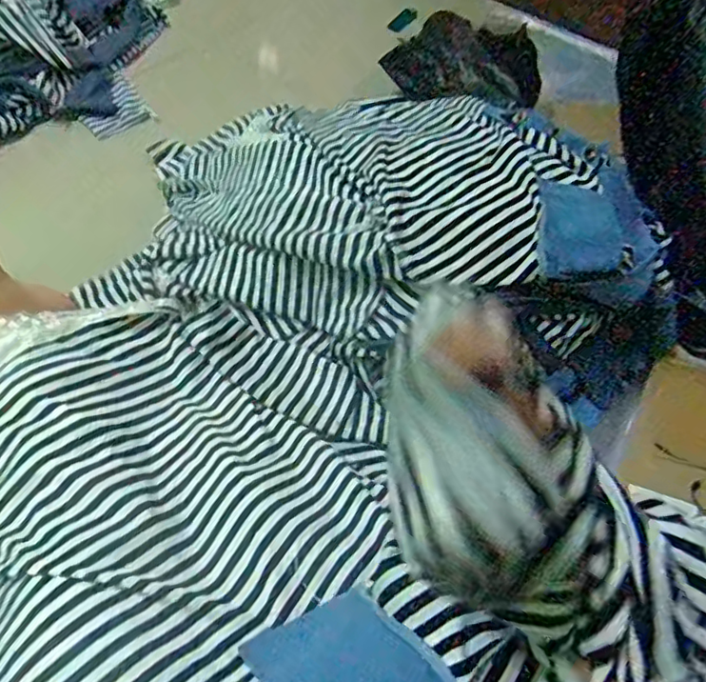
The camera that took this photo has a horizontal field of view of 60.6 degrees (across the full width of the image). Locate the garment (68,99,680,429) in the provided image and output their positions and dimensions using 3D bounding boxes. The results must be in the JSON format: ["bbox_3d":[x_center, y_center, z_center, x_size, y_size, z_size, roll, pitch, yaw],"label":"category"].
[{"bbox_3d":[0.029,-0.125,0.680,0.610,0.184,0.309,19,55,8],"label":"garment"}]

